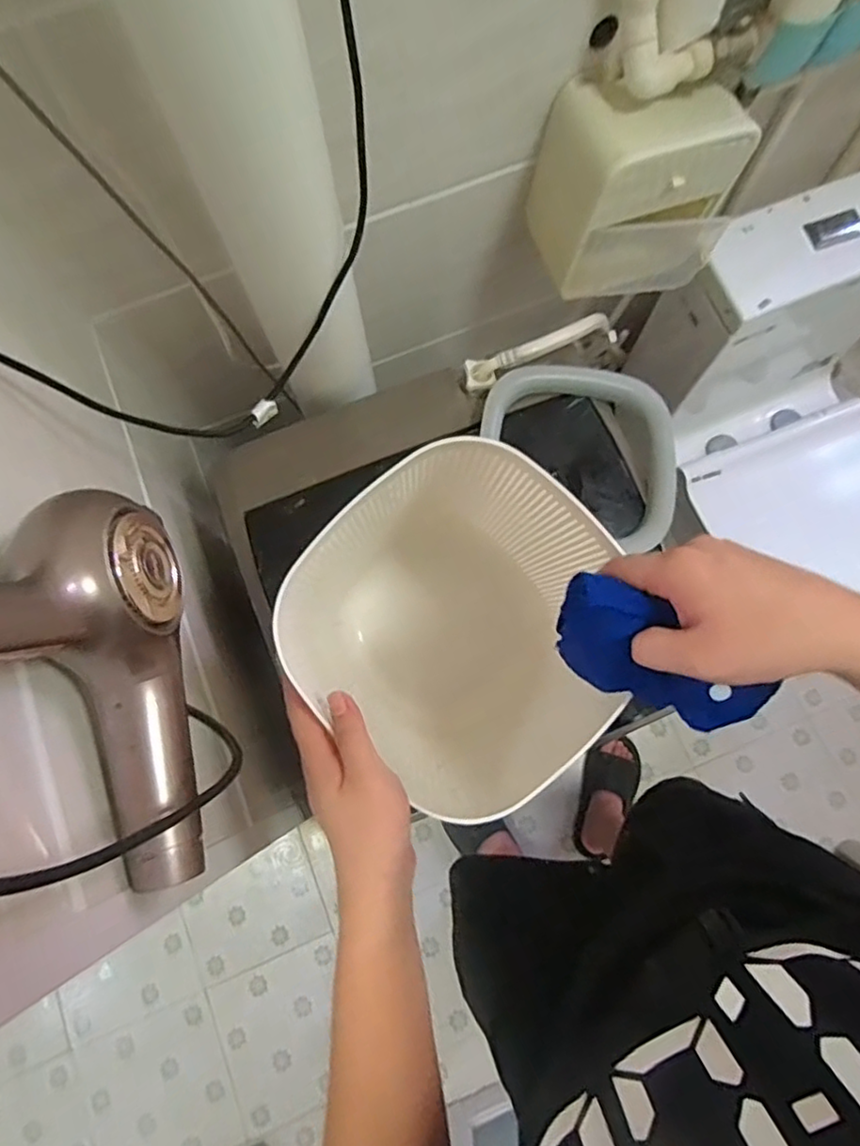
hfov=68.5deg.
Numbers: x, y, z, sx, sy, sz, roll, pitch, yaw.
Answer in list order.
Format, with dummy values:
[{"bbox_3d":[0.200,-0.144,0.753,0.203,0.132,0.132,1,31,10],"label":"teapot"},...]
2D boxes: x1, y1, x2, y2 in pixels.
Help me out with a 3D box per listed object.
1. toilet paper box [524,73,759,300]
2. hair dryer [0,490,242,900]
[{"bbox_3d":[0.248,-0.465,0.770,0.217,0.202,0.133,-13,77,-2],"label":"toilet paper box"},{"bbox_3d":[-0.185,0.044,0.284,0.081,0.267,0.220,-18,77,-3],"label":"hair dryer"}]

